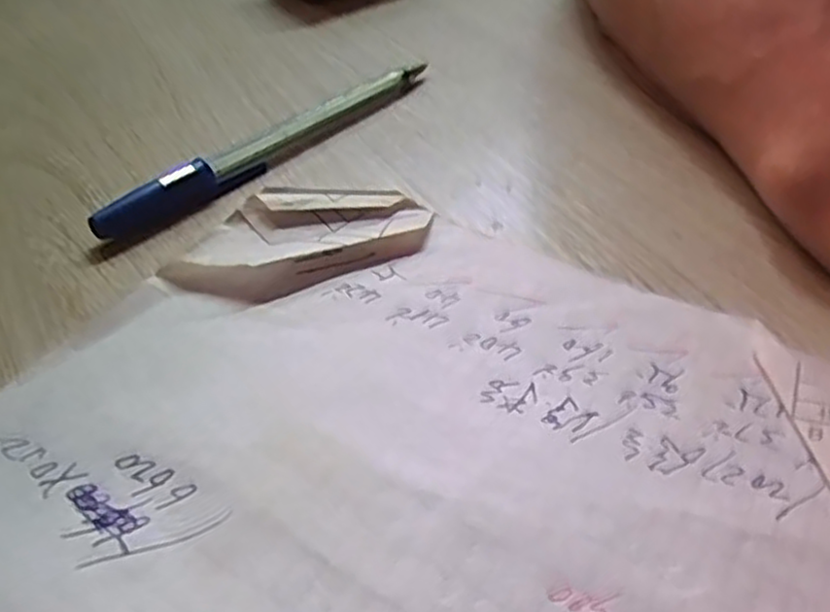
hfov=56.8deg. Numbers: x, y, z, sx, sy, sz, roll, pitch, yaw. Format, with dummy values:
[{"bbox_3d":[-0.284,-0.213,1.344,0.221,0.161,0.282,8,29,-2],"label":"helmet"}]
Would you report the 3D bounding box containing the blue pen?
[{"bbox_3d":[-0.046,-0.059,0.266,0.010,0.011,0.144,29,49,30],"label":"blue pen"}]

